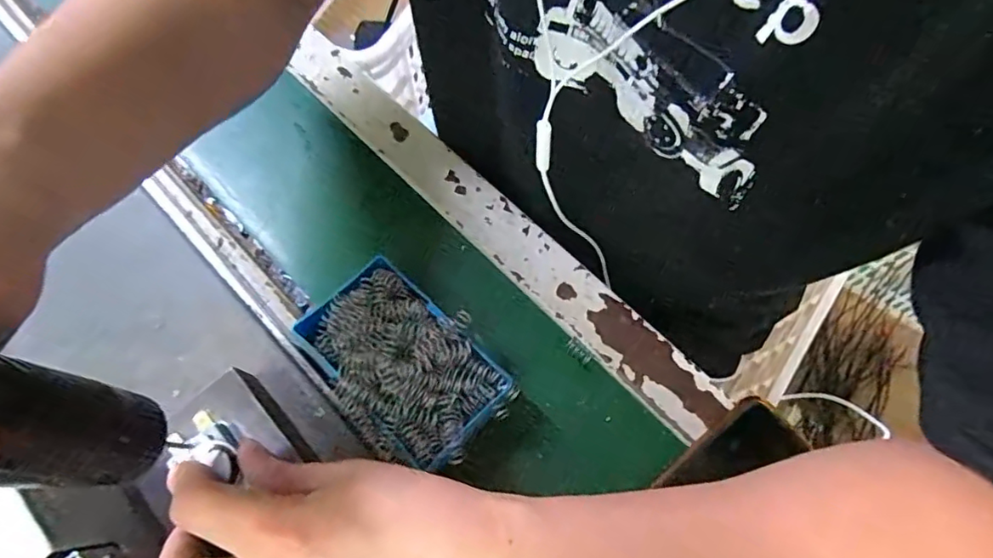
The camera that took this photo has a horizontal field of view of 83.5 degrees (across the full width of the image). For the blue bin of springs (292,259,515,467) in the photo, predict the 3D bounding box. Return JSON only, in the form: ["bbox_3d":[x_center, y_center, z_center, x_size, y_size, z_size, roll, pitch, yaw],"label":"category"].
[{"bbox_3d":[-0.056,0.049,0.320,0.117,0.043,0.079,42,76,15],"label":"blue bin of springs"}]

